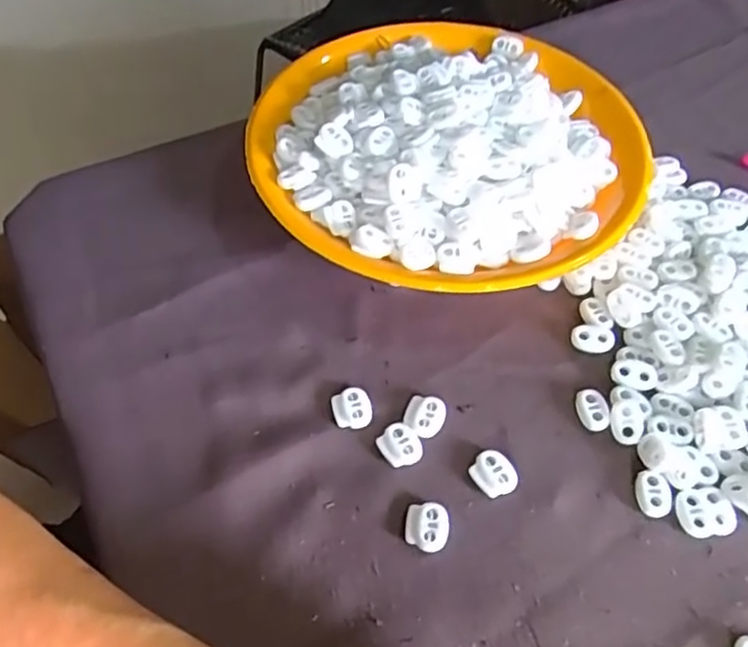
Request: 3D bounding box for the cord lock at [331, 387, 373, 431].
[{"bbox_3d":[-0.011,0.043,0.337,0.020,0.005,0.021,-8,55,-7],"label":"cord lock"}]

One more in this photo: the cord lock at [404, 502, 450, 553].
[{"bbox_3d":[0.024,0.093,0.303,0.020,0.006,0.021,3,54,0],"label":"cord lock"}]

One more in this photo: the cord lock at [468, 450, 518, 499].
[{"bbox_3d":[0.058,0.073,0.319,0.019,0.007,0.021,-31,61,-21],"label":"cord lock"}]

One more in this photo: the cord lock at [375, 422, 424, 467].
[{"bbox_3d":[0.013,0.060,0.326,0.021,0.006,0.020,-14,56,-11],"label":"cord lock"}]

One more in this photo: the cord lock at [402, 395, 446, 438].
[{"bbox_3d":[0.026,0.047,0.337,0.020,0.007,0.021,17,56,10],"label":"cord lock"}]

